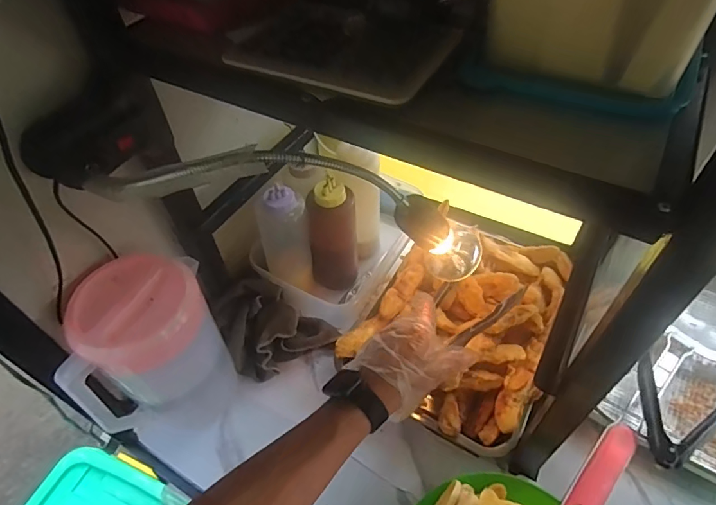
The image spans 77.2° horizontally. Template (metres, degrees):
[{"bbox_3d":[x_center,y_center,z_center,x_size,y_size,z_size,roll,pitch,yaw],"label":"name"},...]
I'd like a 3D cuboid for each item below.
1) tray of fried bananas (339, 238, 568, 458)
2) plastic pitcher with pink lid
[{"bbox_3d":[0.145,0.073,0.620,0.243,0.102,0.321,22,55,16],"label":"tray of fried bananas"},{"bbox_3d":[-0.228,0.120,0.531,0.130,0.219,0.125,-9,52,-7],"label":"plastic pitcher with pink lid"}]

